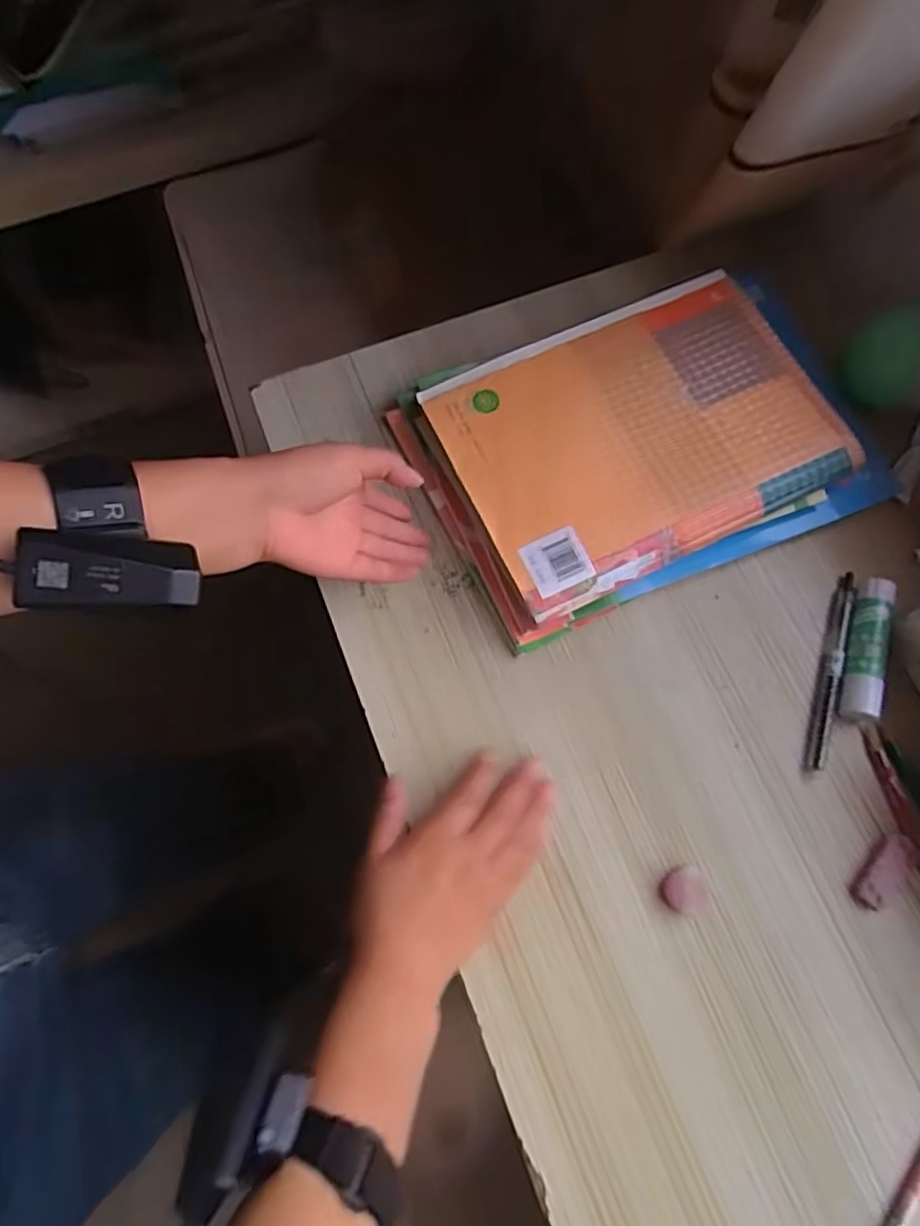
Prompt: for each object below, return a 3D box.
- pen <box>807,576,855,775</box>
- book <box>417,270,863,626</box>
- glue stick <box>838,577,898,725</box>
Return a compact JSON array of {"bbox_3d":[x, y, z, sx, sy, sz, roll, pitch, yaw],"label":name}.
[{"bbox_3d":[0.255,0.038,0.457,0.010,0.011,0.141,18,75,4],"label":"pen"},{"bbox_3d":[0.123,-0.129,0.475,0.251,0.018,0.186,-26,76,-8],"label":"book"},{"bbox_3d":[0.274,0.024,0.454,0.023,0.025,0.096,15,75,3],"label":"glue stick"}]

